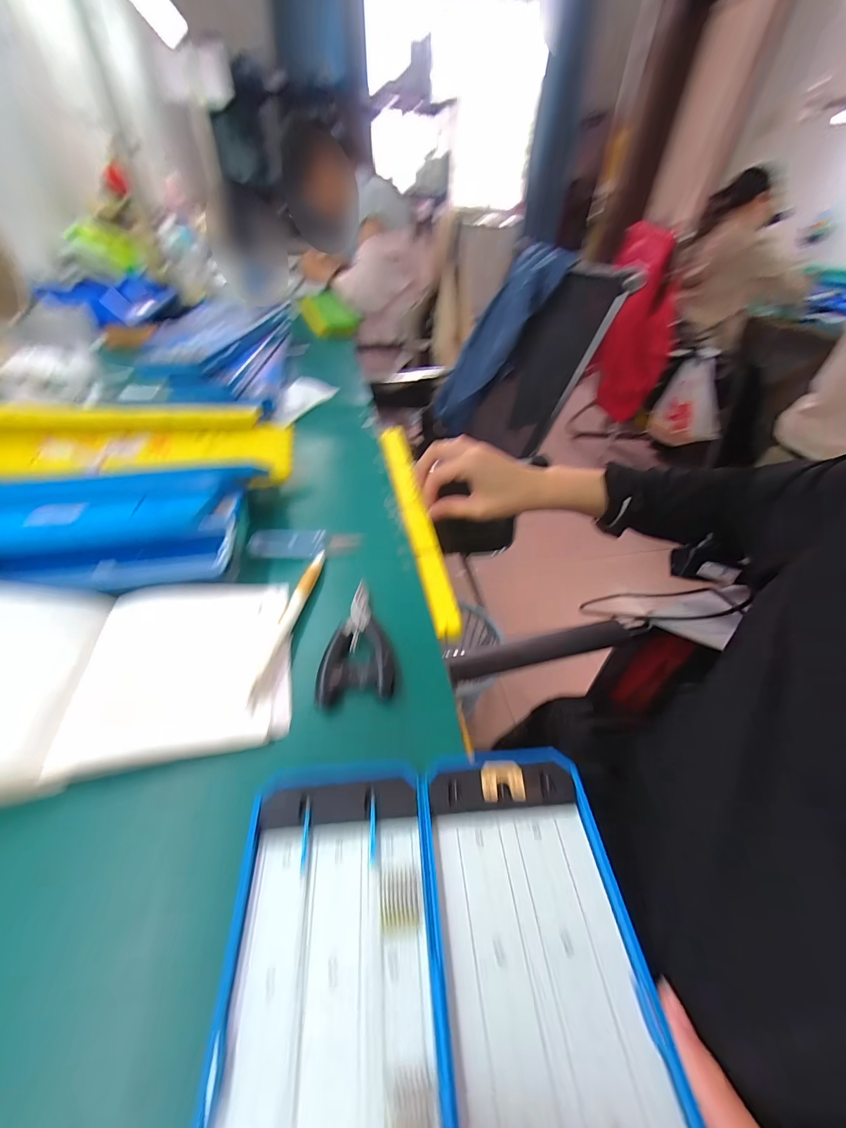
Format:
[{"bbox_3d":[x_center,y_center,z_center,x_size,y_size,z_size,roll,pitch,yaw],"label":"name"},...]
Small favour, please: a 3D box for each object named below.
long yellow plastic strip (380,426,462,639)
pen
[{"bbox_3d":[-0.010,-0.065,0.417,0.030,0.012,0.351,-4,44,-12],"label":"long yellow plastic strip"},{"bbox_3d":[-0.102,0.041,0.302,0.010,0.011,0.138,10,43,3],"label":"pen"}]

